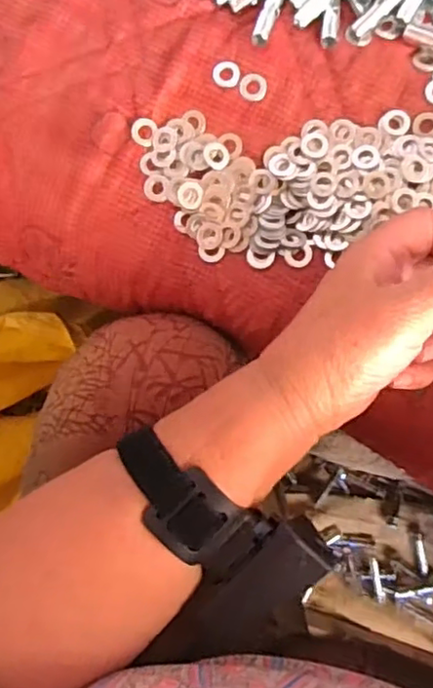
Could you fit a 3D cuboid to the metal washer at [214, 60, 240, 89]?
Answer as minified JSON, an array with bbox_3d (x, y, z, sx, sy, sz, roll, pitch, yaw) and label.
[{"bbox_3d":[0.006,-0.159,0.365,0.015,0.004,0.016,0,86,5],"label":"metal washer"}]

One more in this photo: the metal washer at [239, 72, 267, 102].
[{"bbox_3d":[0.021,-0.151,0.364,0.016,0.004,0.017,0,86,5],"label":"metal washer"}]

